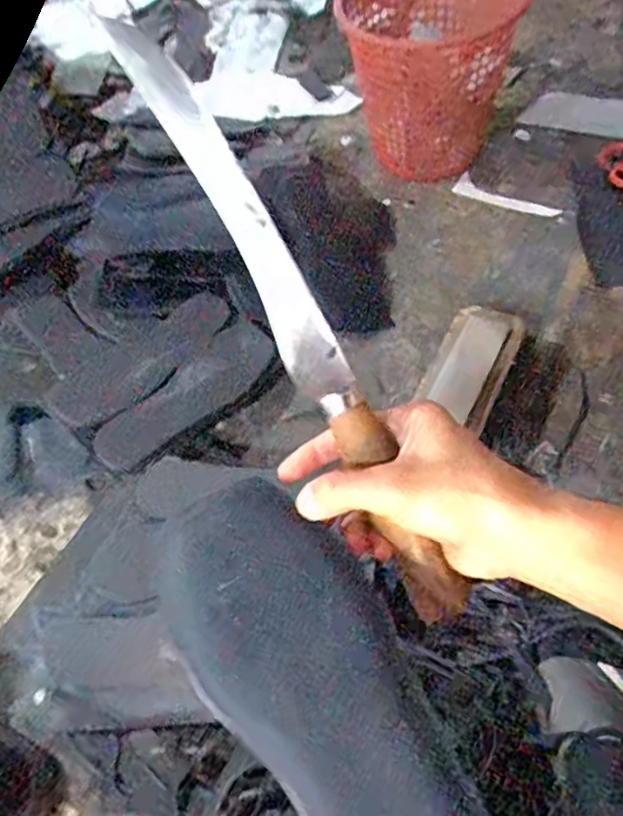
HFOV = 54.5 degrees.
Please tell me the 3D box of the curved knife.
[{"bbox_3d":[-0.004,-0.037,0.317,0.029,0.027,0.338,-31,99,-15],"label":"curved knife"}]

